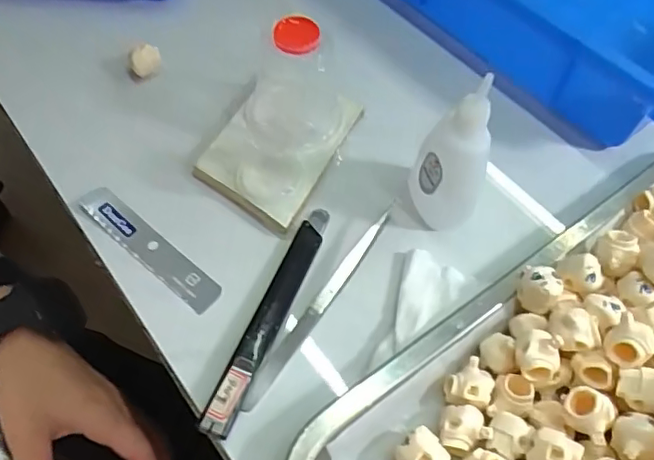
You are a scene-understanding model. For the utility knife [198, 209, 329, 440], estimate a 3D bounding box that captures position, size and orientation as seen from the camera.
[{"bbox_3d":[-0.027,0.040,0.282,0.015,0.009,0.131,20,58,10],"label":"utility knife"}]

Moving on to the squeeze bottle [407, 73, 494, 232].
[{"bbox_3d":[0.065,-0.036,0.293,0.033,0.085,0.029,11,57,4],"label":"squeeze bottle"}]

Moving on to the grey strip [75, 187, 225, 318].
[{"bbox_3d":[-0.096,0.010,0.303,0.095,0.004,0.018,38,69,15],"label":"grey strip"}]

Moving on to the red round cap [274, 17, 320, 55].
[{"bbox_3d":[-0.016,-0.103,0.297,0.023,0.010,0.023,2,57,-2],"label":"red round cap"}]

